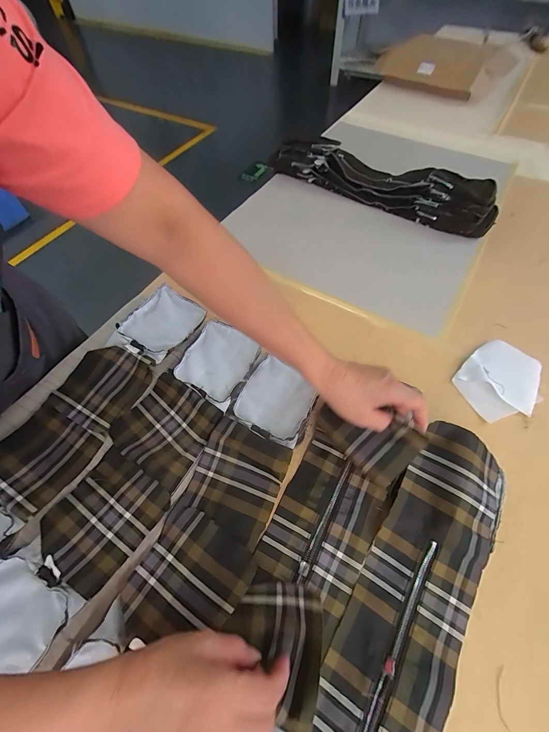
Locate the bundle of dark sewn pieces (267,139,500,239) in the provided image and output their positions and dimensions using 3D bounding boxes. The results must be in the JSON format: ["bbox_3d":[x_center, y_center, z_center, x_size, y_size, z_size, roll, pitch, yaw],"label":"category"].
[{"bbox_3d":[0.260,-0.470,0.765,0.552,0.089,0.129,27,62,17],"label":"bundle of dark sewn pieces"}]

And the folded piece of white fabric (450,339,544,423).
[{"bbox_3d":[0.364,0.025,0.492,0.144,0.026,0.116,-36,66,-20],"label":"folded piece of white fabric"}]

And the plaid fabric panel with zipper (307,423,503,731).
[{"bbox_3d":[0.120,0.300,0.304,0.122,0.041,0.533,29,63,16],"label":"plaid fabric panel with zipper"}]

